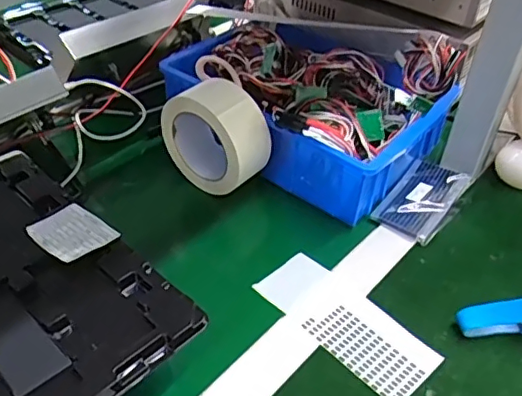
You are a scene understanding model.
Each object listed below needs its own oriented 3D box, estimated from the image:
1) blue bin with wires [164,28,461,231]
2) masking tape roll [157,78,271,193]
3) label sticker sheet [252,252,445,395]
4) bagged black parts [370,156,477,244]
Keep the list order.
[{"bbox_3d":[0.052,-0.115,0.654,0.296,0.122,0.211,24,45,24],"label":"blue bin with wires"},{"bbox_3d":[-0.046,-0.068,0.594,0.113,0.109,0.052,30,47,28],"label":"masking tape roll"},{"bbox_3d":[0.073,0.107,0.489,0.065,0.006,0.158,-34,53,-30],"label":"label sticker sheet"},{"bbox_3d":[0.174,-0.001,0.605,0.068,0.024,0.111,30,47,28],"label":"bagged black parts"}]

